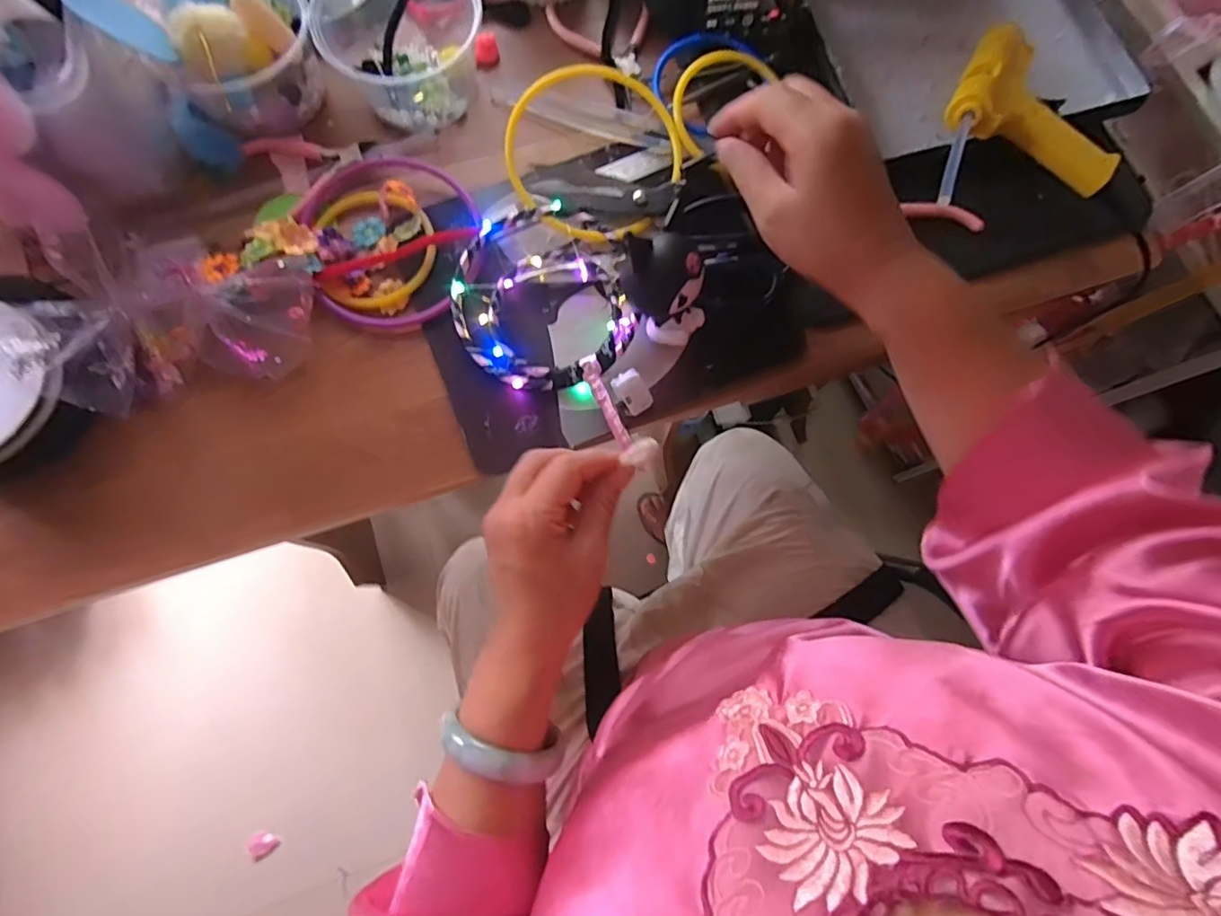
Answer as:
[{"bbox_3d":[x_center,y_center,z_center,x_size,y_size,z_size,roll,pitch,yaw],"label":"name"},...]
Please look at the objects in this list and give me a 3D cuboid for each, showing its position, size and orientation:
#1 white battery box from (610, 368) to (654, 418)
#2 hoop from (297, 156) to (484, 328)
[{"bbox_3d":[0.015,-0.044,0.374,0.019,0.011,0.029,-30,80,-8],"label":"white battery box"},{"bbox_3d":[-0.152,-0.158,0.401,0.118,0.013,0.129,-17,78,-6],"label":"hoop"}]

